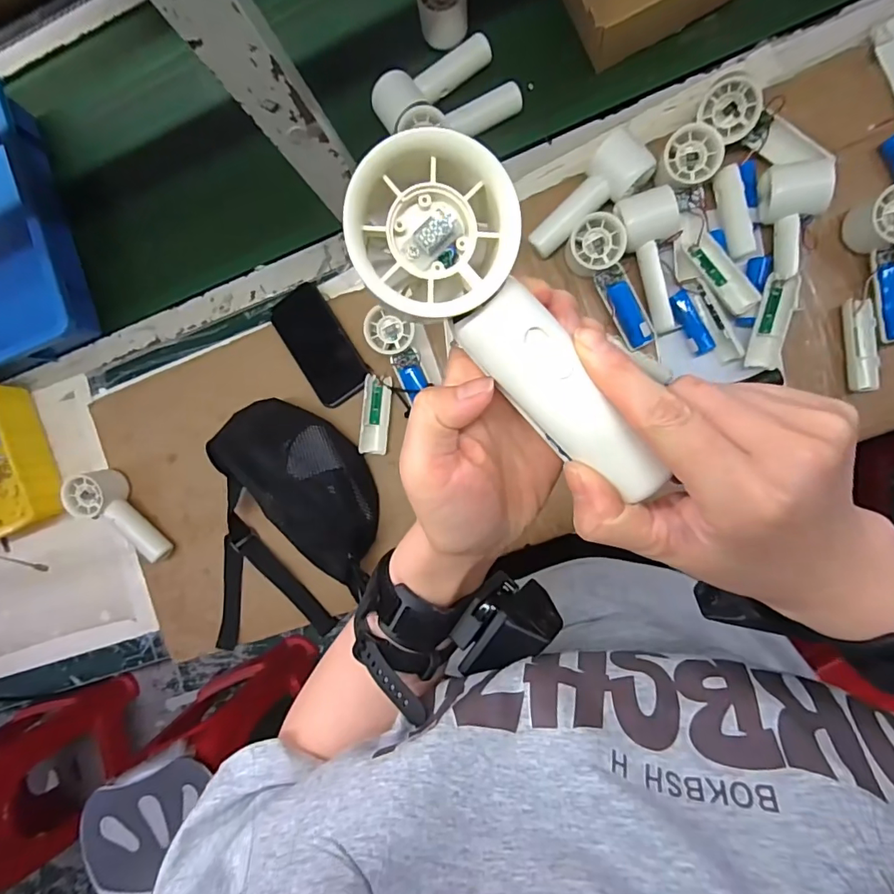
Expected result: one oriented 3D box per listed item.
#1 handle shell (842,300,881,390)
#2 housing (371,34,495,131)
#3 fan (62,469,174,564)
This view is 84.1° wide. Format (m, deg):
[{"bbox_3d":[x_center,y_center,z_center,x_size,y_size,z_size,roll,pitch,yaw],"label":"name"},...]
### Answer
[{"bbox_3d":[0.438,-0.107,0.526,0.026,0.015,0.095,-6,89,9],"label":"handle shell"},{"bbox_3d":[-0.013,-0.433,0.596,0.154,0.053,0.060,-30,86,8],"label":"housing"},{"bbox_3d":[-0.440,0.100,0.661,0.061,0.053,0.147,-38,85,8],"label":"fan"}]

